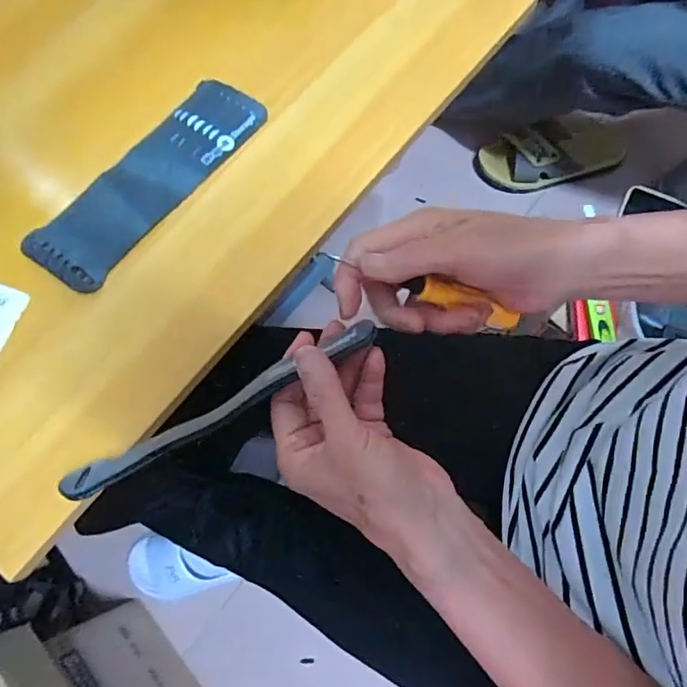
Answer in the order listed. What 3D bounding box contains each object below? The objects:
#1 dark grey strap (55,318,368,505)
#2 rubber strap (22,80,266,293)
[{"bbox_3d":[-0.070,0.038,0.285,0.196,0.018,0.020,-28,75,6],"label":"dark grey strap"},{"bbox_3d":[-0.147,-0.126,0.387,0.065,0.009,0.199,37,78,11],"label":"rubber strap"}]

